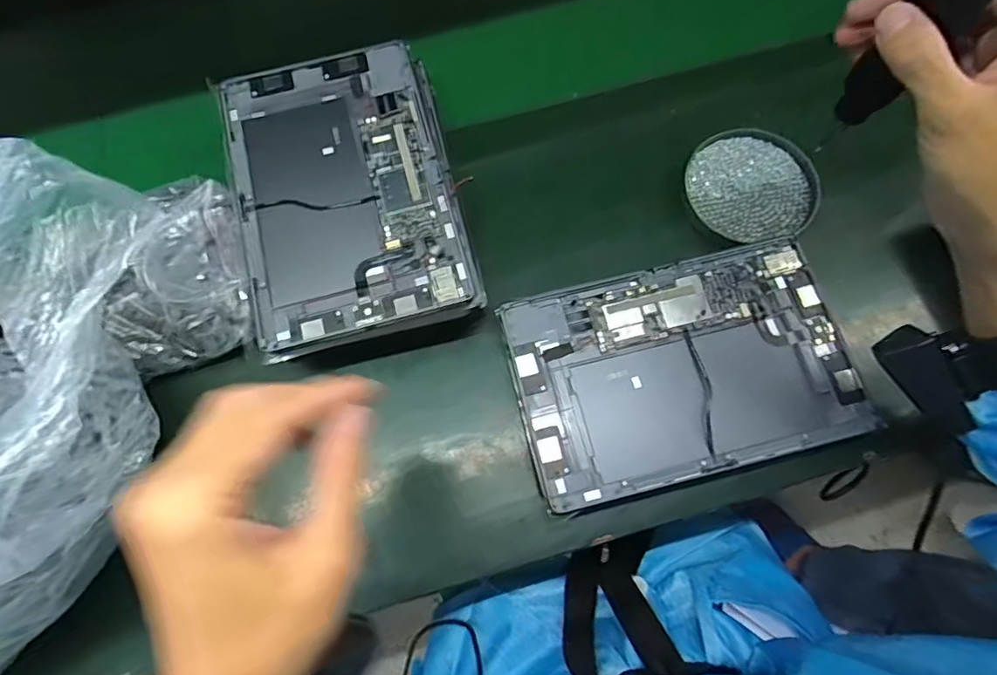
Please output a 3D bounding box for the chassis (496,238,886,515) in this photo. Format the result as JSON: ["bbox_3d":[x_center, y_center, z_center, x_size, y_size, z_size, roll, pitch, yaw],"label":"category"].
[{"bbox_3d":[0.154,0.022,0.458,0.277,0.017,0.175,-13,70,-5],"label":"chassis"}]

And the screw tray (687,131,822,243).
[{"bbox_3d":[0.254,-0.153,0.562,0.131,0.036,0.118,-28,71,-8],"label":"screw tray"}]

